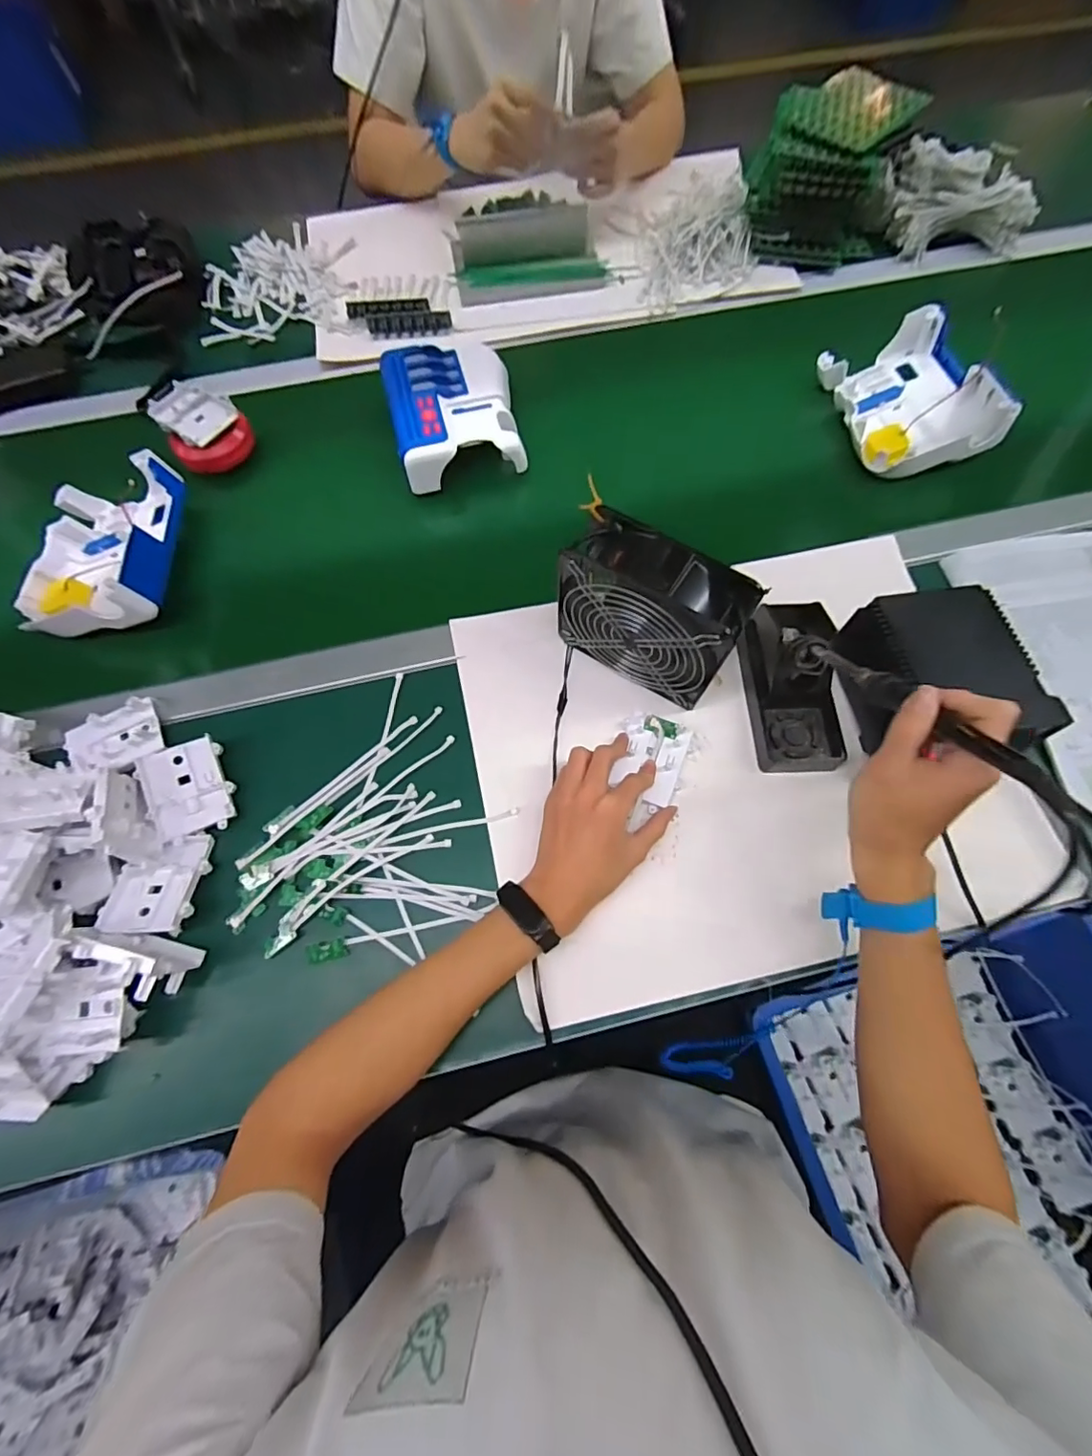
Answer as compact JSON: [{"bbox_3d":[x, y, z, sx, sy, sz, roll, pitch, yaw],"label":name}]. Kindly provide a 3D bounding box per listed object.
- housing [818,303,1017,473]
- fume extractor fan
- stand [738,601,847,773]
[{"bbox_3d":[0.419,-0.382,0.636,0.139,0.075,0.188,-8,70,-1],"label":"housing"},{"bbox_3d":[0.088,-0.097,0.483,0.152,0.149,0.067,31,74,12],"label":"fume extractor fan"},{"bbox_3d":[0.235,-0.045,0.506,0.085,0.069,0.163,-4,70,1],"label":"stand"}]

